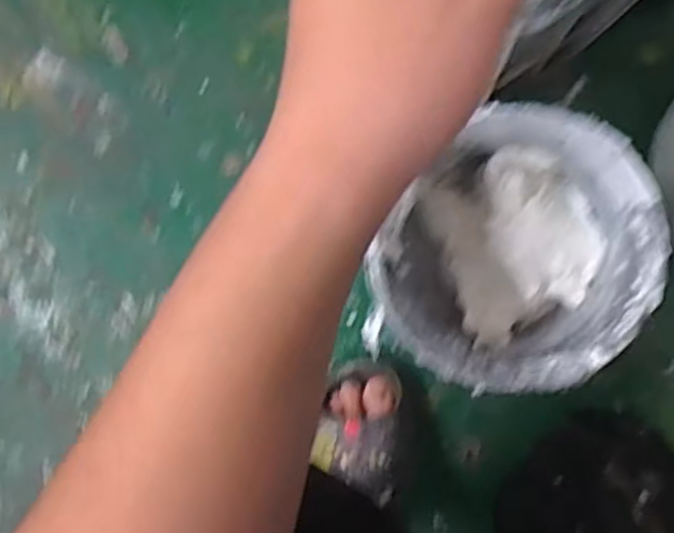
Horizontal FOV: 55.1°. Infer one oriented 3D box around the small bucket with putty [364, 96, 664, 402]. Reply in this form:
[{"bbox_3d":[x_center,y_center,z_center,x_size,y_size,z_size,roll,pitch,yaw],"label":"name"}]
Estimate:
[{"bbox_3d":[0.155,-0.011,0.583,0.196,0.181,0.215,0,92,8],"label":"small bucket with putty"}]

